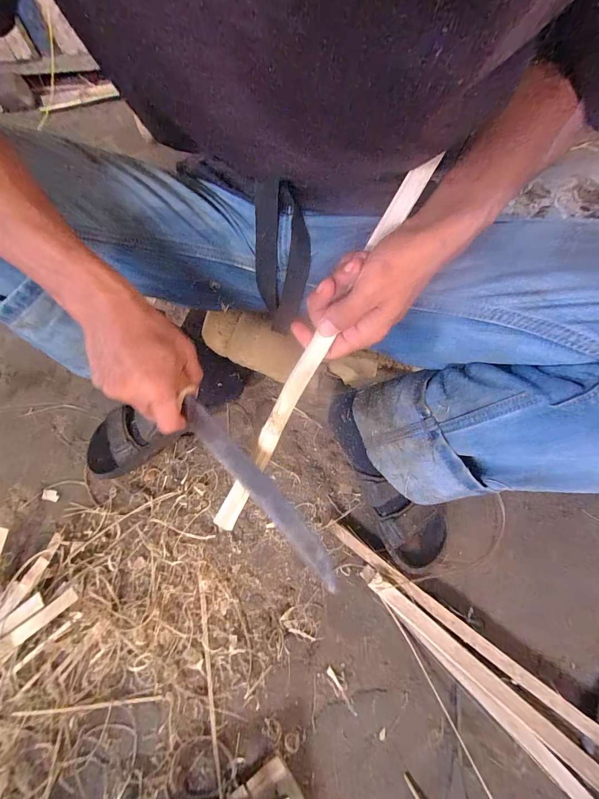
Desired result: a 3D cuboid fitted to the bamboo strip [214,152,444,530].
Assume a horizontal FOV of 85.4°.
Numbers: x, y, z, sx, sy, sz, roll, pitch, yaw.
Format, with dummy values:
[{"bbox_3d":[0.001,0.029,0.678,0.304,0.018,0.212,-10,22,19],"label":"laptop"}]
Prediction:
[{"bbox_3d":[0.015,-0.039,0.273,0.020,0.009,0.341,31,95,14],"label":"bamboo strip"}]

